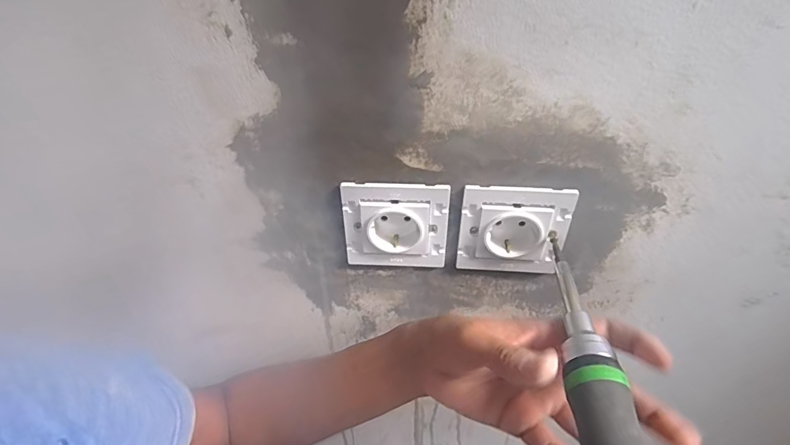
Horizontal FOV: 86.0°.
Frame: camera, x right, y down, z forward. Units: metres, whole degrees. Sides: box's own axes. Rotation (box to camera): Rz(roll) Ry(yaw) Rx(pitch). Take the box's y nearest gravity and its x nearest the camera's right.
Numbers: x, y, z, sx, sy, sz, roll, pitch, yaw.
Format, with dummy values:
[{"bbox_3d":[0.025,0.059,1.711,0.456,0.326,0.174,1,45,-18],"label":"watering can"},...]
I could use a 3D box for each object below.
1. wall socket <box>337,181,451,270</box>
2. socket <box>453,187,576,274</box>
[{"bbox_3d":[0.001,0.002,0.347,0.083,0.081,0.019,-1,38,1],"label":"wall socket"},{"bbox_3d":[0.094,0.004,0.343,0.083,0.081,0.027,2,39,6],"label":"socket"}]

